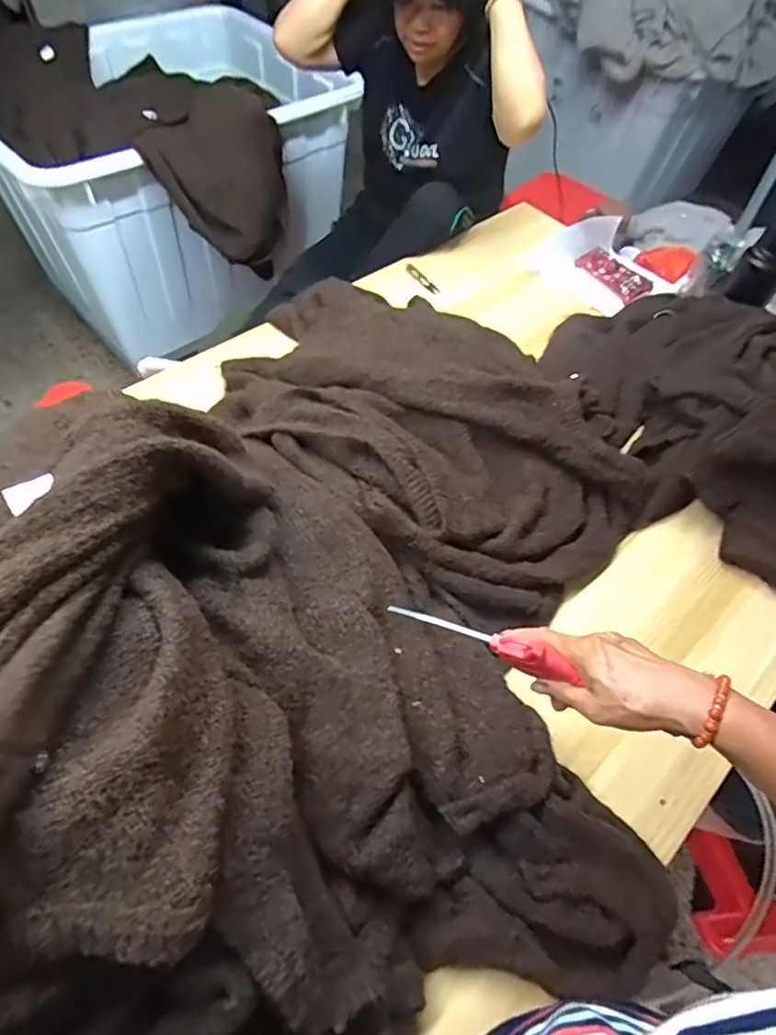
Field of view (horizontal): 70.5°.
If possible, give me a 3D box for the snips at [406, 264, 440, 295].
[{"bbox_3d":[0.073,-0.501,1.156,0.087,0.014,0.019,43,63,5],"label":"snips"}]

